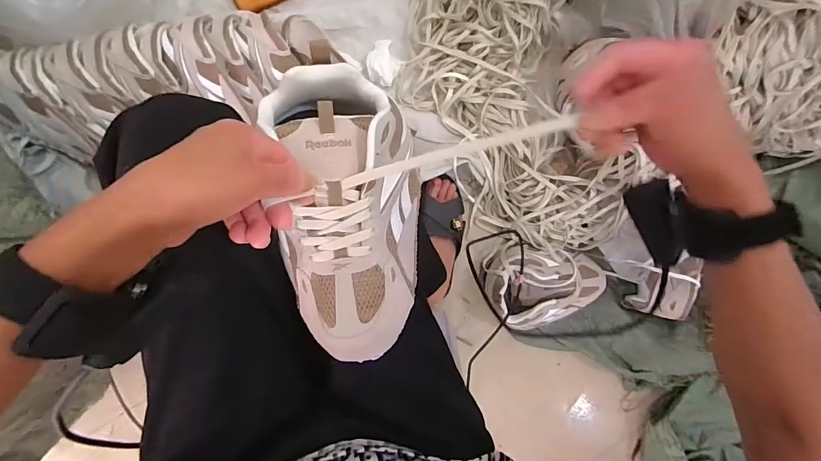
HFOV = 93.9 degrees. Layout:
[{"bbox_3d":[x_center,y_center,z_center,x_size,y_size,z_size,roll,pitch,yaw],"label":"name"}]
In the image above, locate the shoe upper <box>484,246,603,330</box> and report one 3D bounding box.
[{"bbox_3d":[0.255,0.112,0.703,0.242,0.080,0.152,1,94,-7],"label":"shoe upper"}]

